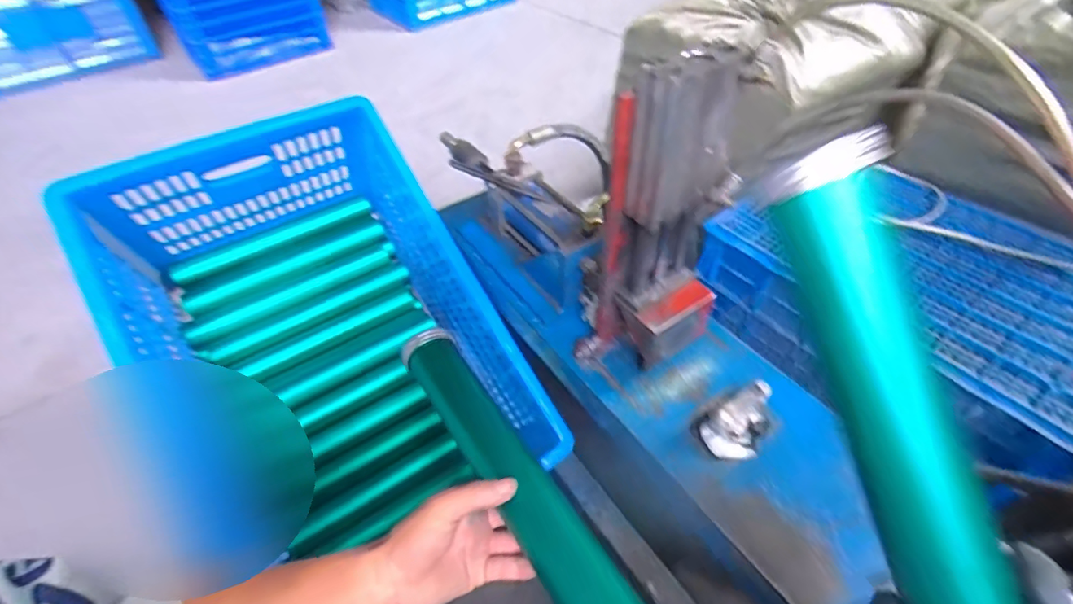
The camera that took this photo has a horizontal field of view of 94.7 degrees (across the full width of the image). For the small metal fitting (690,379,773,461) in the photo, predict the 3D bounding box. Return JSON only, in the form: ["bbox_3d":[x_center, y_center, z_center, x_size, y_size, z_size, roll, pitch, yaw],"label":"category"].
[{"bbox_3d":[0.211,0.128,0.529,0.076,0.044,0.065,-20,48,-15],"label":"small metal fitting"}]

